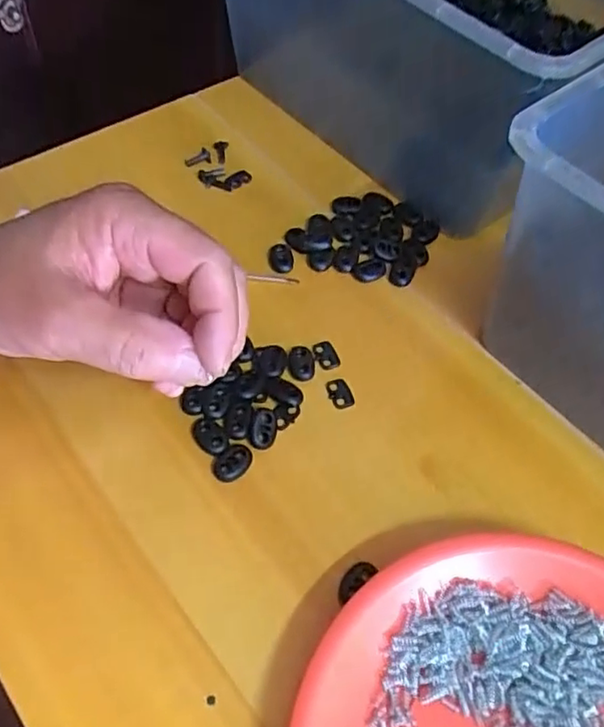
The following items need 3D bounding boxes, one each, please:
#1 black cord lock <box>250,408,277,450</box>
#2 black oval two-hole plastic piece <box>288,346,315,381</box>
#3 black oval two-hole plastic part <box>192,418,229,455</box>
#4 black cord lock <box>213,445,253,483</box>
[{"bbox_3d":[-0.021,0.035,0.327,0.013,0.006,0.021,7,54,1],"label":"black cord lock"},{"bbox_3d":[0.000,0.000,0.353,0.015,0.004,0.023,-1,55,-4],"label":"black oval two-hole plastic piece"},{"bbox_3d":[-0.048,0.038,0.324,0.014,0.004,0.022,-37,64,-26],"label":"black oval two-hole plastic part"},{"bbox_3d":[-0.035,0.052,0.317,0.021,0.004,0.016,-31,62,-23],"label":"black cord lock"}]

